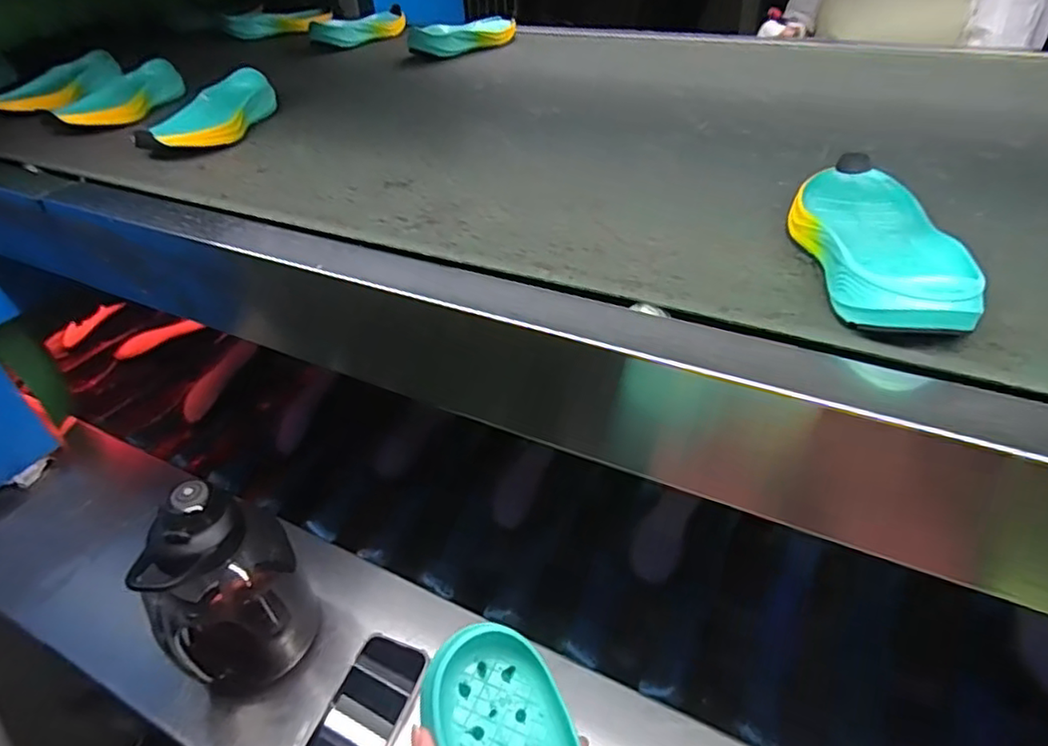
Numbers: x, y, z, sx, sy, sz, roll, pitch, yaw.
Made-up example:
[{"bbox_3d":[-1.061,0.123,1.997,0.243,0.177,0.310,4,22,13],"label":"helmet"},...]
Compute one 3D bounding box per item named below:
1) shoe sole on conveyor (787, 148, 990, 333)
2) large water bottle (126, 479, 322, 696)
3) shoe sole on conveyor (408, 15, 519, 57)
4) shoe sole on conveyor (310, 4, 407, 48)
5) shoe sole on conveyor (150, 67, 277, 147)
[{"bbox_3d":[0.223,-0.095,0.398,0.079,0.036,0.208,7,40,11],"label":"shoe sole on conveyor"},{"bbox_3d":[-0.282,0.210,0.592,0.120,0.231,0.114,-22,44,-19],"label":"large water bottle"},{"bbox_3d":[-0.090,-0.529,0.963,0.183,0.032,0.082,-24,44,-24],"label":"shoe sole on conveyor"},{"bbox_3d":[-0.271,-0.593,1.055,0.089,0.038,0.209,19,44,24],"label":"shoe sole on conveyor"},{"bbox_3d":[-0.342,-0.289,0.681,0.067,0.044,0.181,1,39,4],"label":"shoe sole on conveyor"}]

